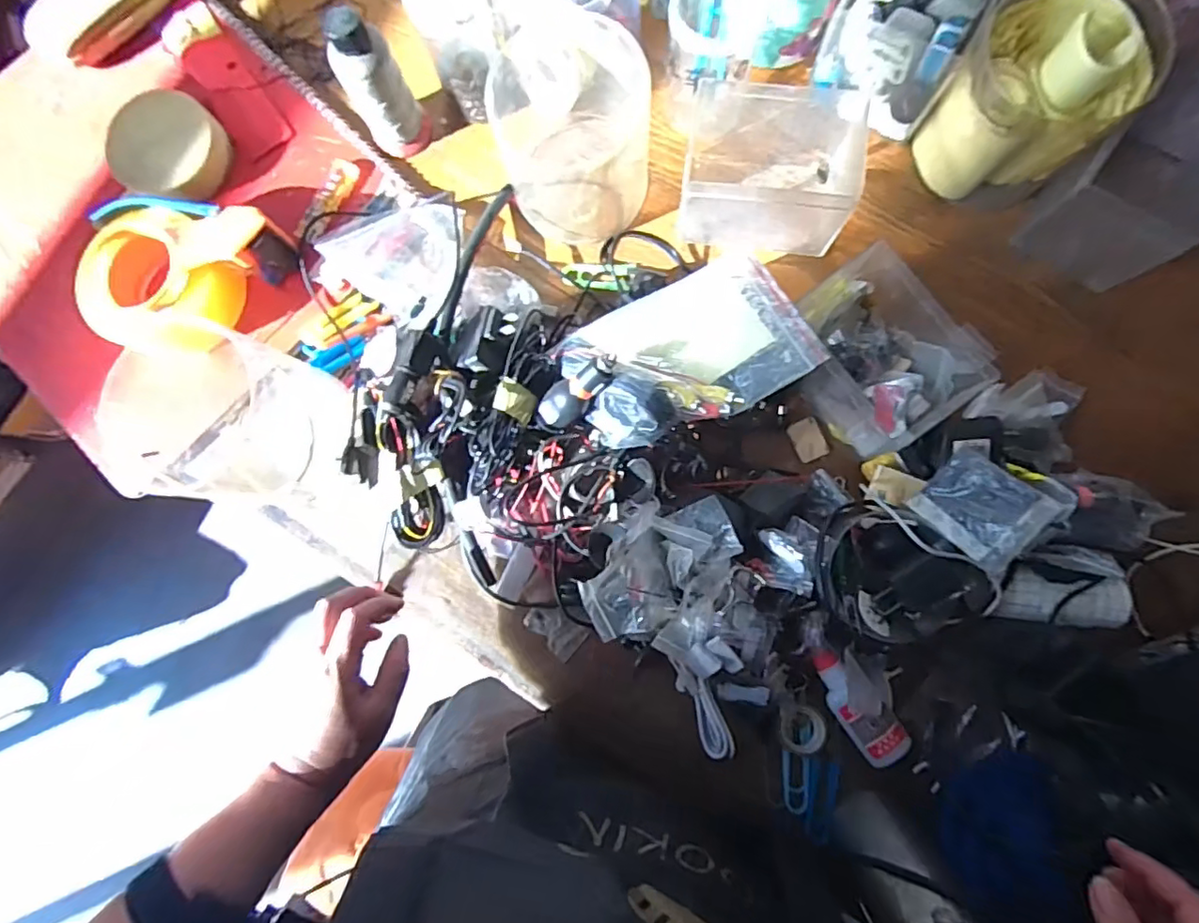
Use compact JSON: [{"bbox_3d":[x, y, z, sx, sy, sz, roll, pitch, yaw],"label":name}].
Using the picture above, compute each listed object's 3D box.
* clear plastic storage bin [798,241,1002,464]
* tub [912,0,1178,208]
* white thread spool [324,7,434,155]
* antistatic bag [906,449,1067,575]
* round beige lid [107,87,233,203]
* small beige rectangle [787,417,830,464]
[{"bbox_3d":[0.224,-0.085,0.478,0.120,0.033,0.143,-38,90,16],"label":"clear plastic storage bin"},{"bbox_3d":[0.353,-0.298,0.481,0.122,0.119,0.138,35,86,6],"label":"tub"},{"bbox_3d":[-0.192,-0.326,0.509,0.054,0.114,0.043,-32,83,-2],"label":"white thread spool"},{"bbox_3d":[0.283,0.032,0.437,0.067,0.008,0.079,-55,41,19],"label":"antistatic bag"},{"bbox_3d":[-0.401,-0.294,0.543,0.108,0.030,0.099,0,83,2],"label":"round beige lid"},{"bbox_3d":[0.184,-0.019,0.518,0.028,0.004,0.036,-22,83,0],"label":"small beige rectangle"}]

